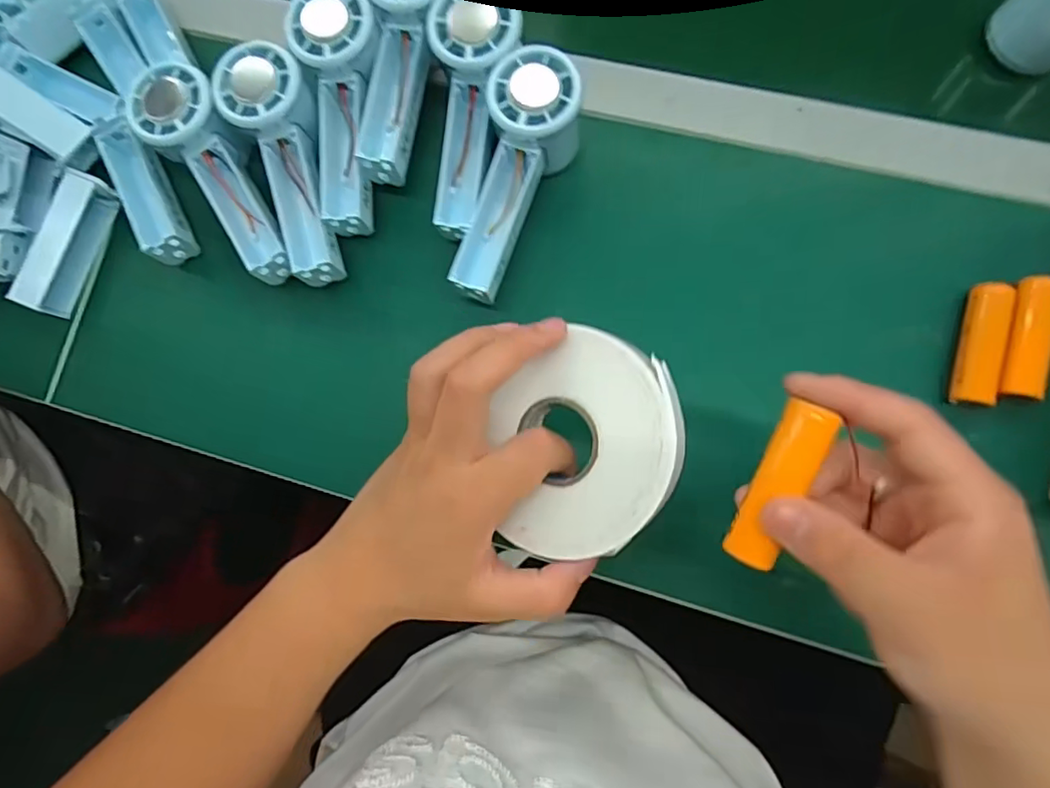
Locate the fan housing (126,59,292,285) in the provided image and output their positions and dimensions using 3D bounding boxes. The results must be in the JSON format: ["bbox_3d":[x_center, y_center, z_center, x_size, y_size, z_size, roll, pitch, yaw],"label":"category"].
[{"bbox_3d":[-0.205,-0.144,0.387,0.054,0.047,0.157,-31,96,1],"label":"fan housing"}]

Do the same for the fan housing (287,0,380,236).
[{"bbox_3d":[-0.121,-0.186,0.378,0.050,0.032,0.155,0,100,6],"label":"fan housing"}]

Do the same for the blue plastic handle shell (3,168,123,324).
[{"bbox_3d":[-0.328,-0.107,0.412,0.032,0.026,0.100,22,85,8],"label":"blue plastic handle shell"}]

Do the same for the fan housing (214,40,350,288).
[{"bbox_3d":[-0.156,-0.149,0.380,0.058,0.040,0.157,-13,96,4],"label":"fan housing"}]

